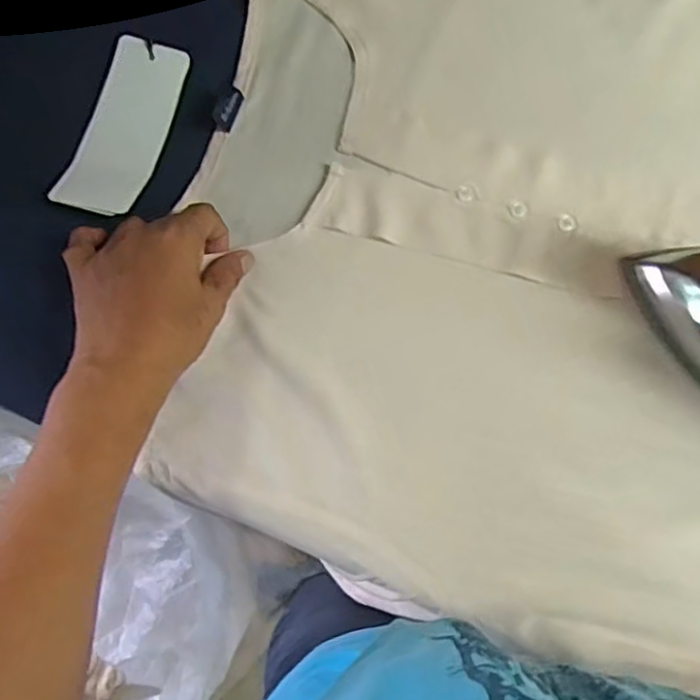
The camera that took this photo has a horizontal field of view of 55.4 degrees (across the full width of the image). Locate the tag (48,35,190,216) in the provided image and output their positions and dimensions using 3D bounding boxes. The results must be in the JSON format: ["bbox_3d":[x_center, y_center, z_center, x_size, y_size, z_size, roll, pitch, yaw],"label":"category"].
[{"bbox_3d":[-0.137,-0.137,0.409,0.048,0.013,0.117,16,80,3],"label":"tag"}]

